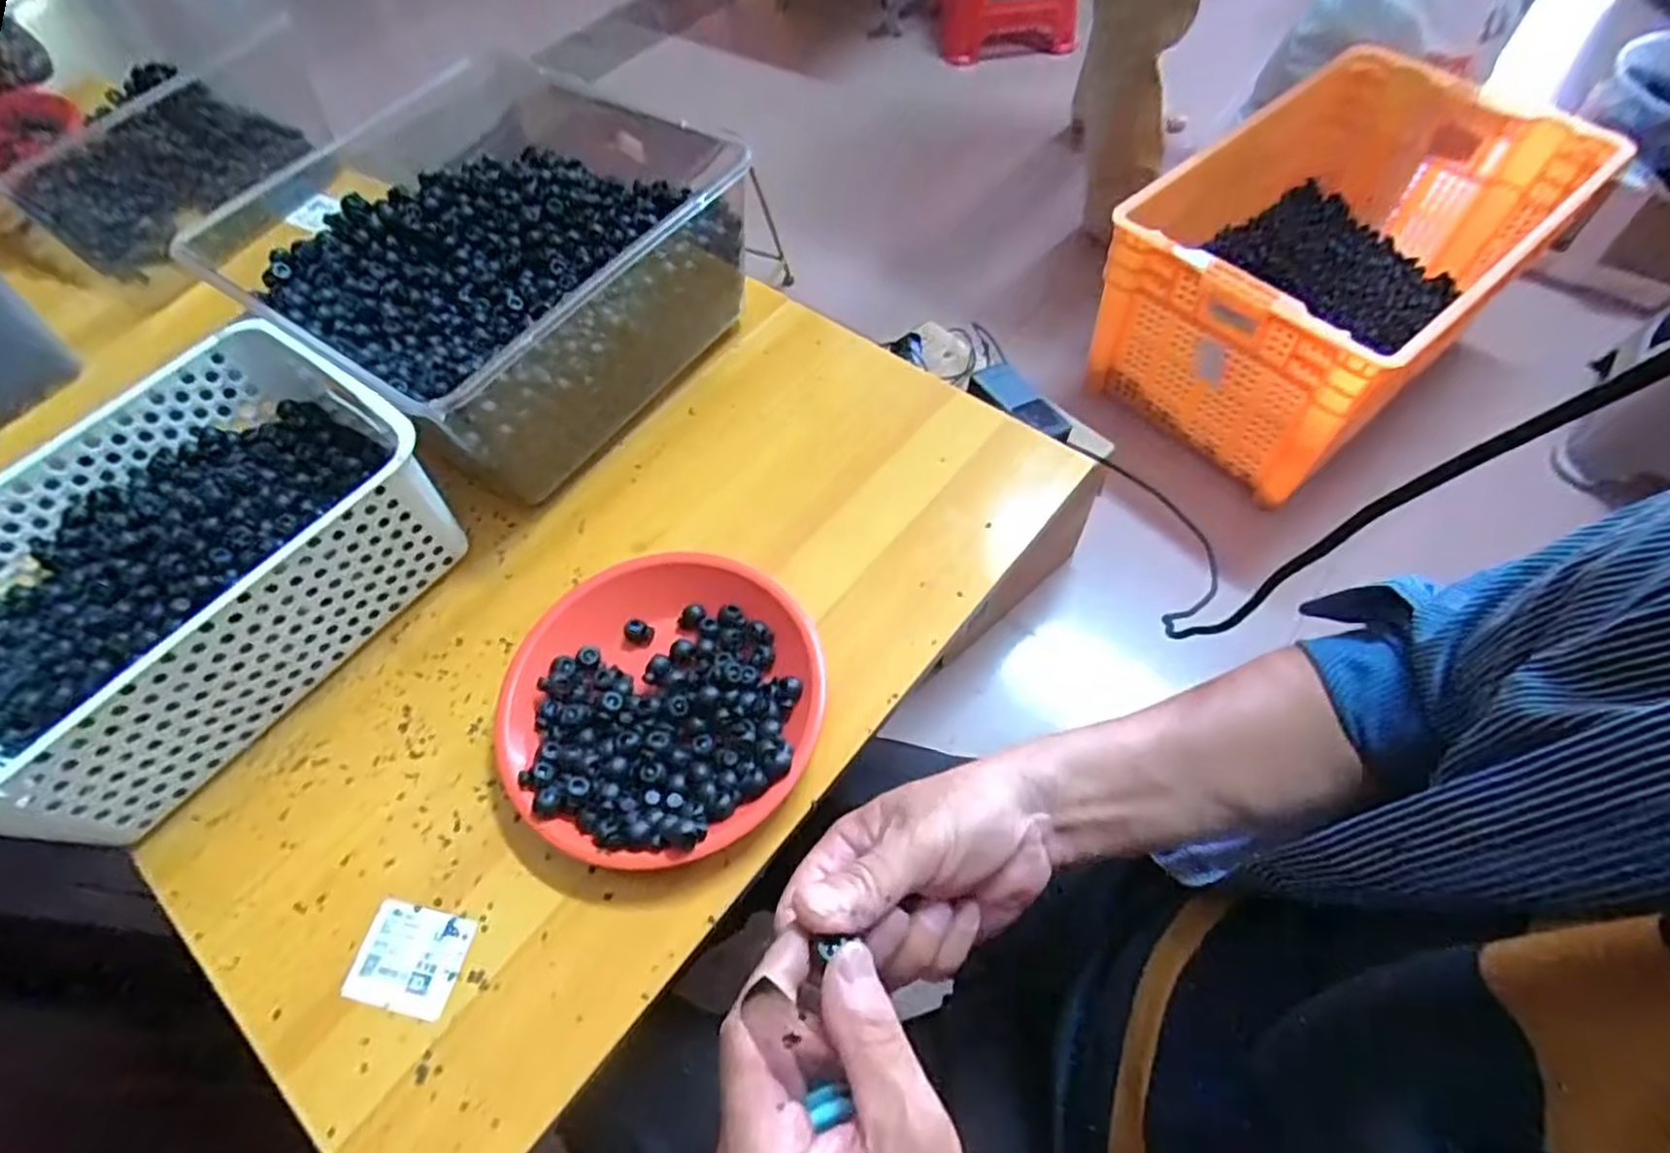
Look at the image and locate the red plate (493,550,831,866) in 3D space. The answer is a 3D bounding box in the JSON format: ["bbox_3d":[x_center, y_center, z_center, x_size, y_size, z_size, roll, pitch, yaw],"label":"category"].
[{"bbox_3d":[-0.105,0.075,0.469,0.184,0.033,0.188,-2,61,3],"label":"red plate"}]

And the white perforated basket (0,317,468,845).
[{"bbox_3d":[-0.420,0.001,0.489,0.203,0.110,0.295,36,69,20],"label":"white perforated basket"}]

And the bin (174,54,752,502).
[{"bbox_3d":[-0.246,-0.222,0.582,0.280,0.142,0.274,30,66,20],"label":"bin"}]

